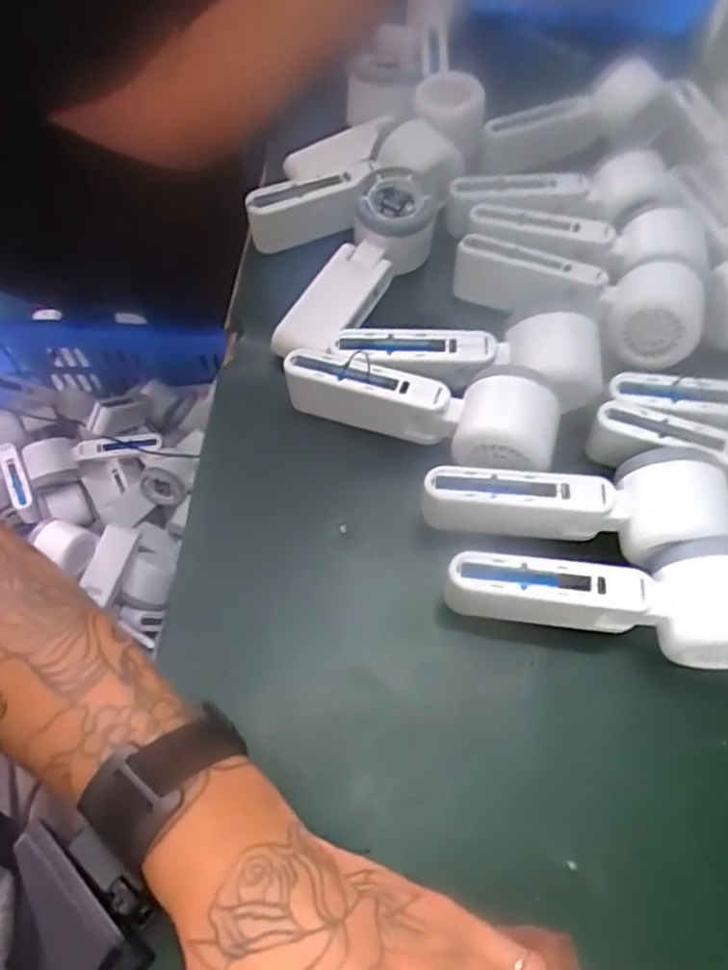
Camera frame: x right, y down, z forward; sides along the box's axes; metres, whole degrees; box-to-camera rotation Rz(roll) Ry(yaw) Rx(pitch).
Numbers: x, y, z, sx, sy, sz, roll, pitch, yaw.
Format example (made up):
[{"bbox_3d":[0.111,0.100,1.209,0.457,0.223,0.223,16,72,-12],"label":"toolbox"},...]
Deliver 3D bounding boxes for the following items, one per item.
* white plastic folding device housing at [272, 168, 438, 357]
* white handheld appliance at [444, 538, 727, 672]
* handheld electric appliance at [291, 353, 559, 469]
[{"bbox_3d":[-0.004,-0.147,0.450,0.051,0.043,0.160,29,70,13],"label":"white plastic folding device housing"},{"bbox_3d":[0.125,0.061,0.343,0.164,0.048,0.058,2,67,3],"label":"white handheld appliance"},{"bbox_3d":[0.032,-0.046,0.393,0.162,0.046,0.050,16,68,9],"label":"handheld electric appliance"}]

